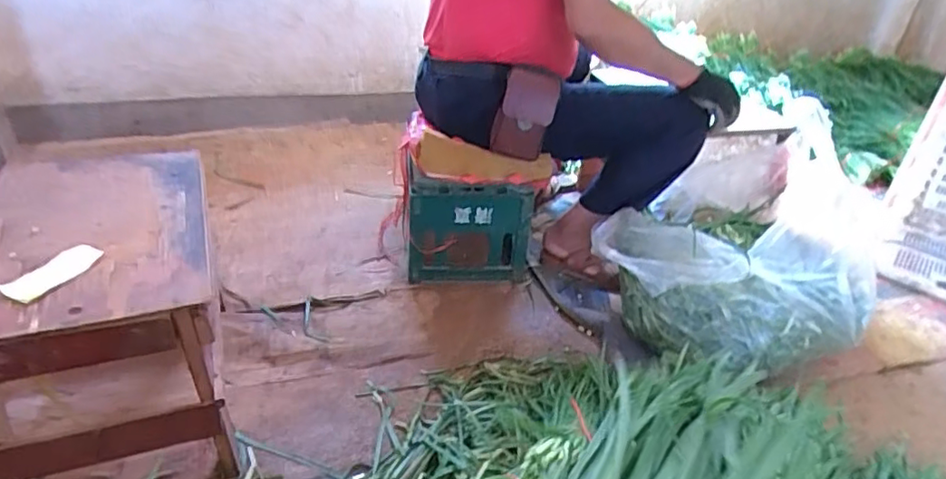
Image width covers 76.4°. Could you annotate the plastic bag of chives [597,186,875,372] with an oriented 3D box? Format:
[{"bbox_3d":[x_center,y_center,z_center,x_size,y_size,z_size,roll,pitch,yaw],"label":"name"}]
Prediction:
[{"bbox_3d":[0.538,0.074,1.224,0.557,0.263,0.274,10,33,8],"label":"plastic bag of chives"}]

